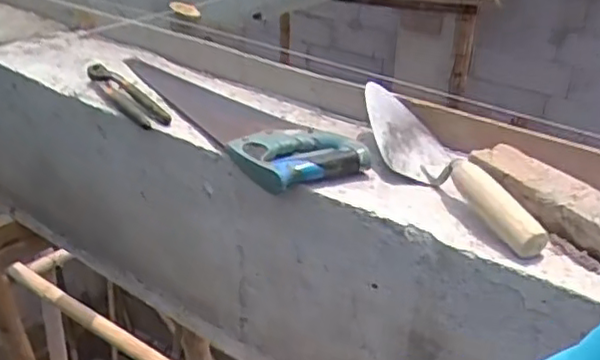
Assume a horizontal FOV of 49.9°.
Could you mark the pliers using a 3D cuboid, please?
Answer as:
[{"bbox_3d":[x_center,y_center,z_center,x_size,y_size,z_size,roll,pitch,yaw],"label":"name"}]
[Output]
[{"bbox_3d":[-0.251,-0.126,0.933,0.047,0.022,0.227,-17,34,-29],"label":"pliers"}]

